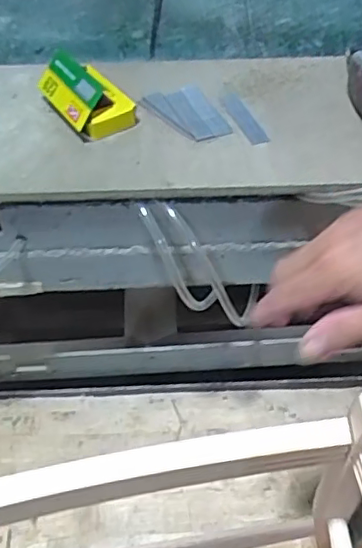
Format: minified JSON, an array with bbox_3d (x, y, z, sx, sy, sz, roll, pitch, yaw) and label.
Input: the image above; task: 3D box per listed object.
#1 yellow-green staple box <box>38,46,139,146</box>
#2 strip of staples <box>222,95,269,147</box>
[{"bbox_3d":[-0.115,-0.222,0.733,0.080,0.051,0.131,-27,56,-19],"label":"yellow-green staple box"},{"bbox_3d":[0.078,-0.193,0.754,0.027,0.007,0.107,-18,53,-13],"label":"strip of staples"}]

